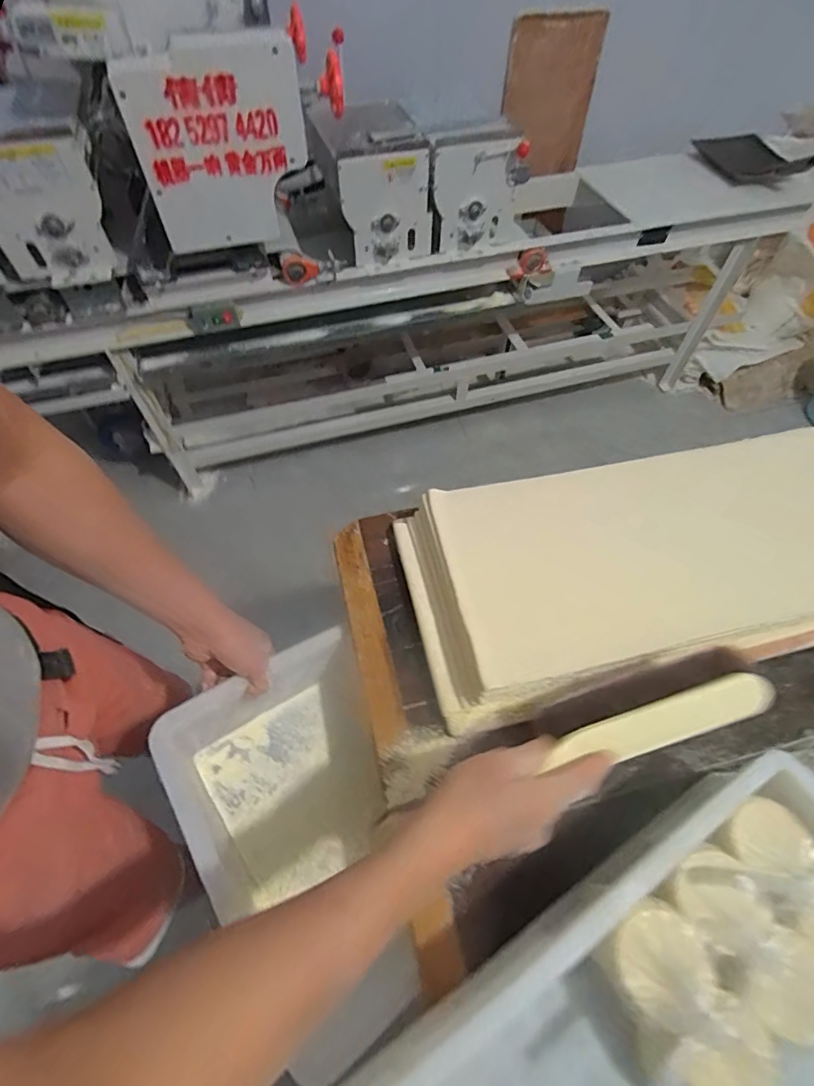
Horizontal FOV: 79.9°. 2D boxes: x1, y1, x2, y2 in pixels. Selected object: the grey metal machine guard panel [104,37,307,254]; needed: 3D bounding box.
[{"bbox_3d":[-0.339,-0.722,0.912,0.312,0.292,0.046,-12,59,-9],"label":"grey metal machine guard panel"}]

